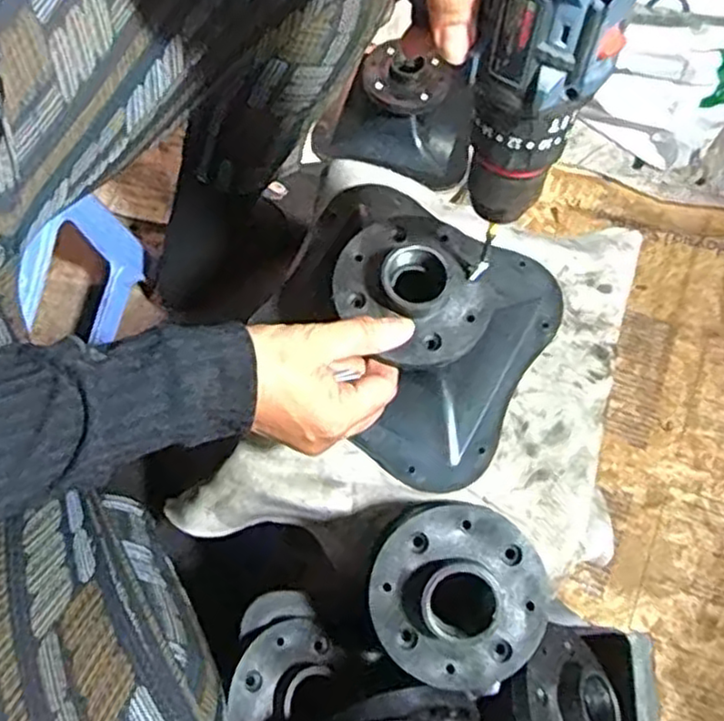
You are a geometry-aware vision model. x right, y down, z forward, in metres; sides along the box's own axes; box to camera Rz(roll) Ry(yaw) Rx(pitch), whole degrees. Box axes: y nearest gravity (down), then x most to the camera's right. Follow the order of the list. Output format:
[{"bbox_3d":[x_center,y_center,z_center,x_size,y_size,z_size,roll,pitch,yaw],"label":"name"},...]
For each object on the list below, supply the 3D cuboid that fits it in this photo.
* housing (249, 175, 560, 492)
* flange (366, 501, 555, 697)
[{"bbox_3d":[0.035,-0.031,0.458,0.169,0.094,0.174,29,73,9],"label":"housing"},{"bbox_3d":[0.051,0.125,0.386,0.094,0.028,0.090,0,71,-1],"label":"flange"}]

